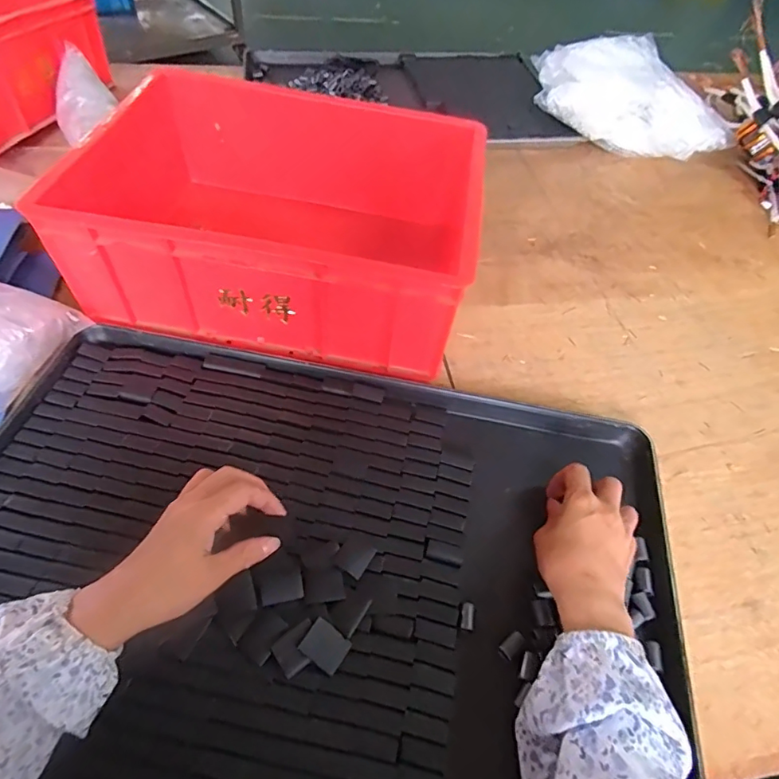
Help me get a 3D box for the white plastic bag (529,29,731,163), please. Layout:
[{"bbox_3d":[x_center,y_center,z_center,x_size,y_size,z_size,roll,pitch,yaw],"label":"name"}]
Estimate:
[{"bbox_3d":[0.451,-0.536,0.918,0.327,0.136,0.237,-3,52,-7],"label":"white plastic bag"}]

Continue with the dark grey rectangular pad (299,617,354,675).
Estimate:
[{"bbox_3d":[-0.047,0.187,0.369,0.032,0.004,0.026,39,61,1],"label":"dark grey rectangular pad"}]

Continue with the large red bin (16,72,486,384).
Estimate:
[{"bbox_3d":[-0.118,-0.195,0.588,0.410,0.158,0.302,9,52,2],"label":"large red bin"}]

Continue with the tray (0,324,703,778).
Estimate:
[{"bbox_3d":[-0.067,0.141,0.414,0.594,0.022,0.398,10,52,4],"label":"tray"}]

